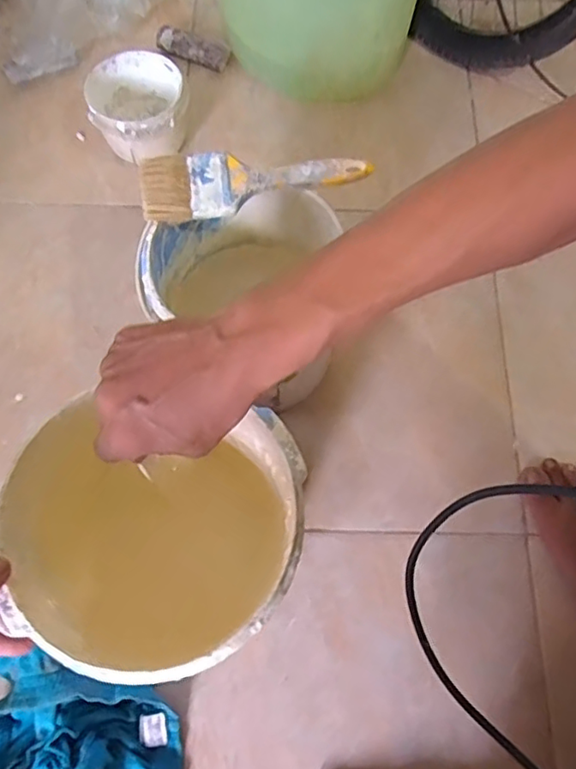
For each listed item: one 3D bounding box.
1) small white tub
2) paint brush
[{"bbox_3d":[-0.179,-0.327,0.726,0.115,0.083,0.125,-16,70,-6],"label":"small white tub"},{"bbox_3d":[-0.027,-0.176,0.508,0.194,0.014,0.057,-5,69,-2],"label":"paint brush"}]

